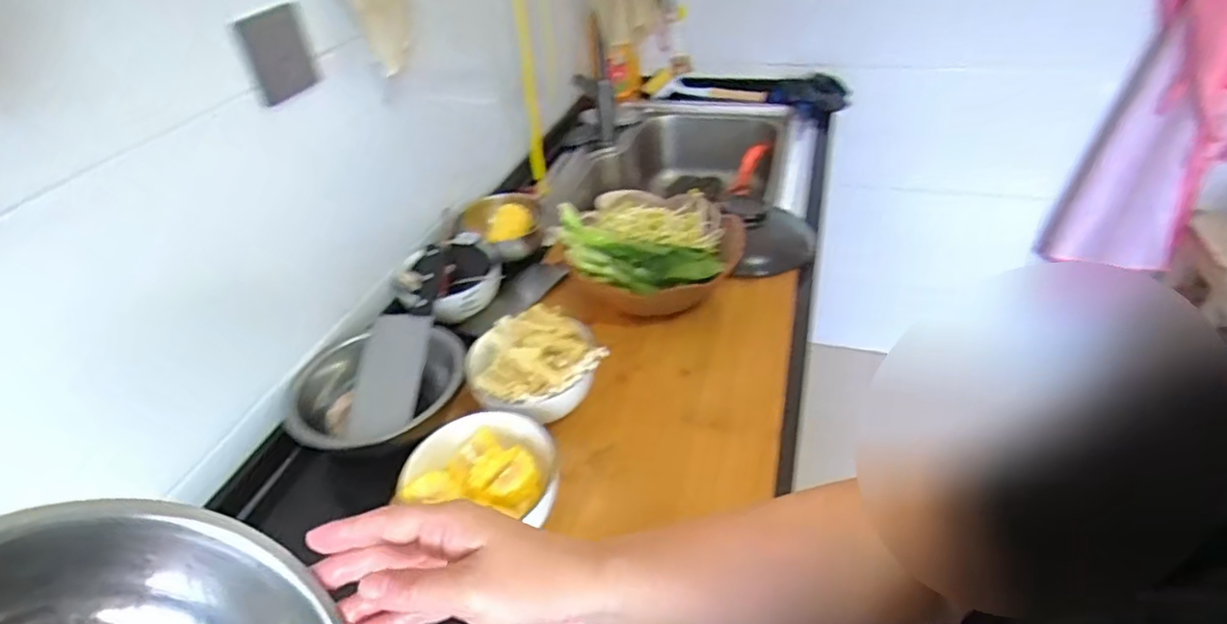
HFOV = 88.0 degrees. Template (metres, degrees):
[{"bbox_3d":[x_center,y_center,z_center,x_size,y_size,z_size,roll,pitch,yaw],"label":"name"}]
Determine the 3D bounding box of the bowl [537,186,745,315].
[{"bbox_3d":[0.051,-0.081,0.897,0.241,0.115,0.211,11,41,18],"label":"bowl"}]

